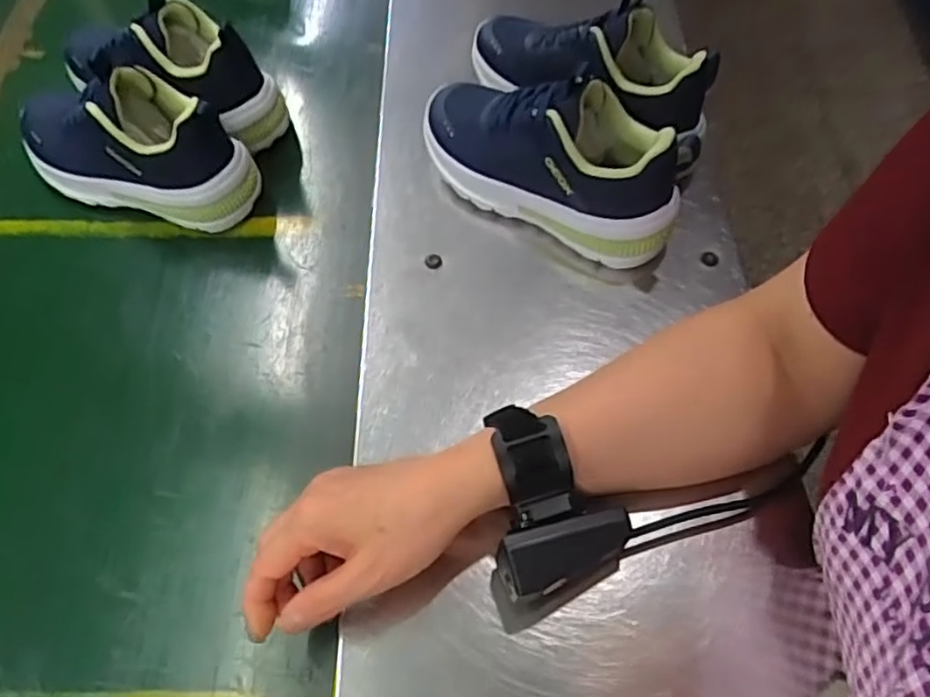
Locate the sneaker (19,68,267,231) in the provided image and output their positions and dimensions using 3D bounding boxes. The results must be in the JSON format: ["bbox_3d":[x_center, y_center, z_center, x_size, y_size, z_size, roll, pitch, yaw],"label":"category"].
[{"bbox_3d":[-0.276,-0.170,0.542,0.223,0.108,0.080,22,63,13],"label":"sneaker"}]

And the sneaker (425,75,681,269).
[{"bbox_3d":[0.055,-0.139,0.480,0.200,0.100,0.072,29,64,16],"label":"sneaker"}]

